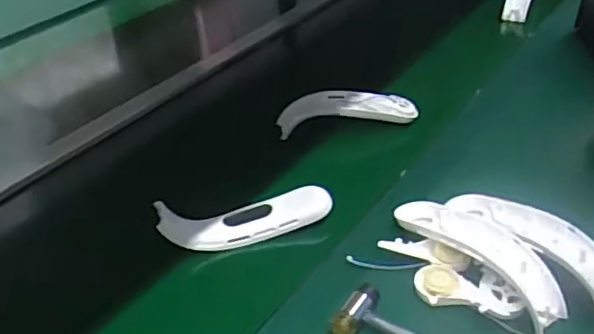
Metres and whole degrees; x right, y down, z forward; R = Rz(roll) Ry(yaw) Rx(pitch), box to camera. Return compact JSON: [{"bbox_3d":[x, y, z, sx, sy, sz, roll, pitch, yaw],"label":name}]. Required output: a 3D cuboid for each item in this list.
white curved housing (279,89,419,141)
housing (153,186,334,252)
[{"bbox_3d":[0.070,-0.081,0.826,0.191,0.034,0.059,-7,38,-6],"label":"white curved housing"},{"bbox_3d":[-0.055,0.051,0.655,0.189,0.055,0.052,-16,39,-16],"label":"housing"}]

